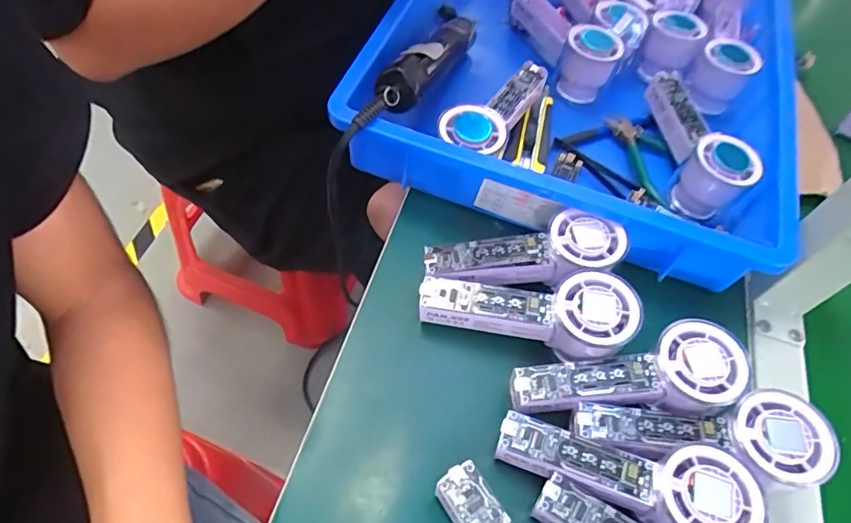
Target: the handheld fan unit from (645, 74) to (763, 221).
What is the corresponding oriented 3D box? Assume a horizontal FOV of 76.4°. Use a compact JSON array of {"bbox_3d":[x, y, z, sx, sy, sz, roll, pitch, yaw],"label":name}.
[{"bbox_3d":[0.239,-0.113,0.489,0.046,0.058,0.147,-6,58,-12],"label":"handheld fan unit"}]

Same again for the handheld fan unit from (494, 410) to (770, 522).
[{"bbox_3d":[0.116,0.128,0.320,0.145,0.035,0.053,17,56,3],"label":"handheld fan unit"}]

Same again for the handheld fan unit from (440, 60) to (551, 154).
[{"bbox_3d":[0.065,-0.134,0.473,0.054,0.033,0.155,30,50,14],"label":"handheld fan unit"}]

